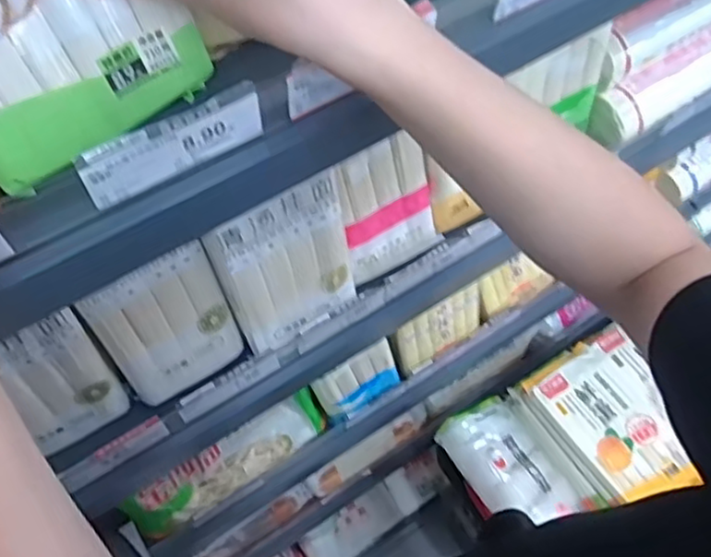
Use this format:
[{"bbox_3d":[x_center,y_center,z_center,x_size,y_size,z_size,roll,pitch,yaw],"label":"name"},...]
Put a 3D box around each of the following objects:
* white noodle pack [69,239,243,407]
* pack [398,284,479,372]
[{"bbox_3d":[-0.157,0.045,0.566,0.105,0.142,0.040,-29,62,-17],"label":"white noodle pack"},{"bbox_3d":[0.113,0.059,0.919,0.141,0.111,0.037,-30,47,-17],"label":"pack"}]

